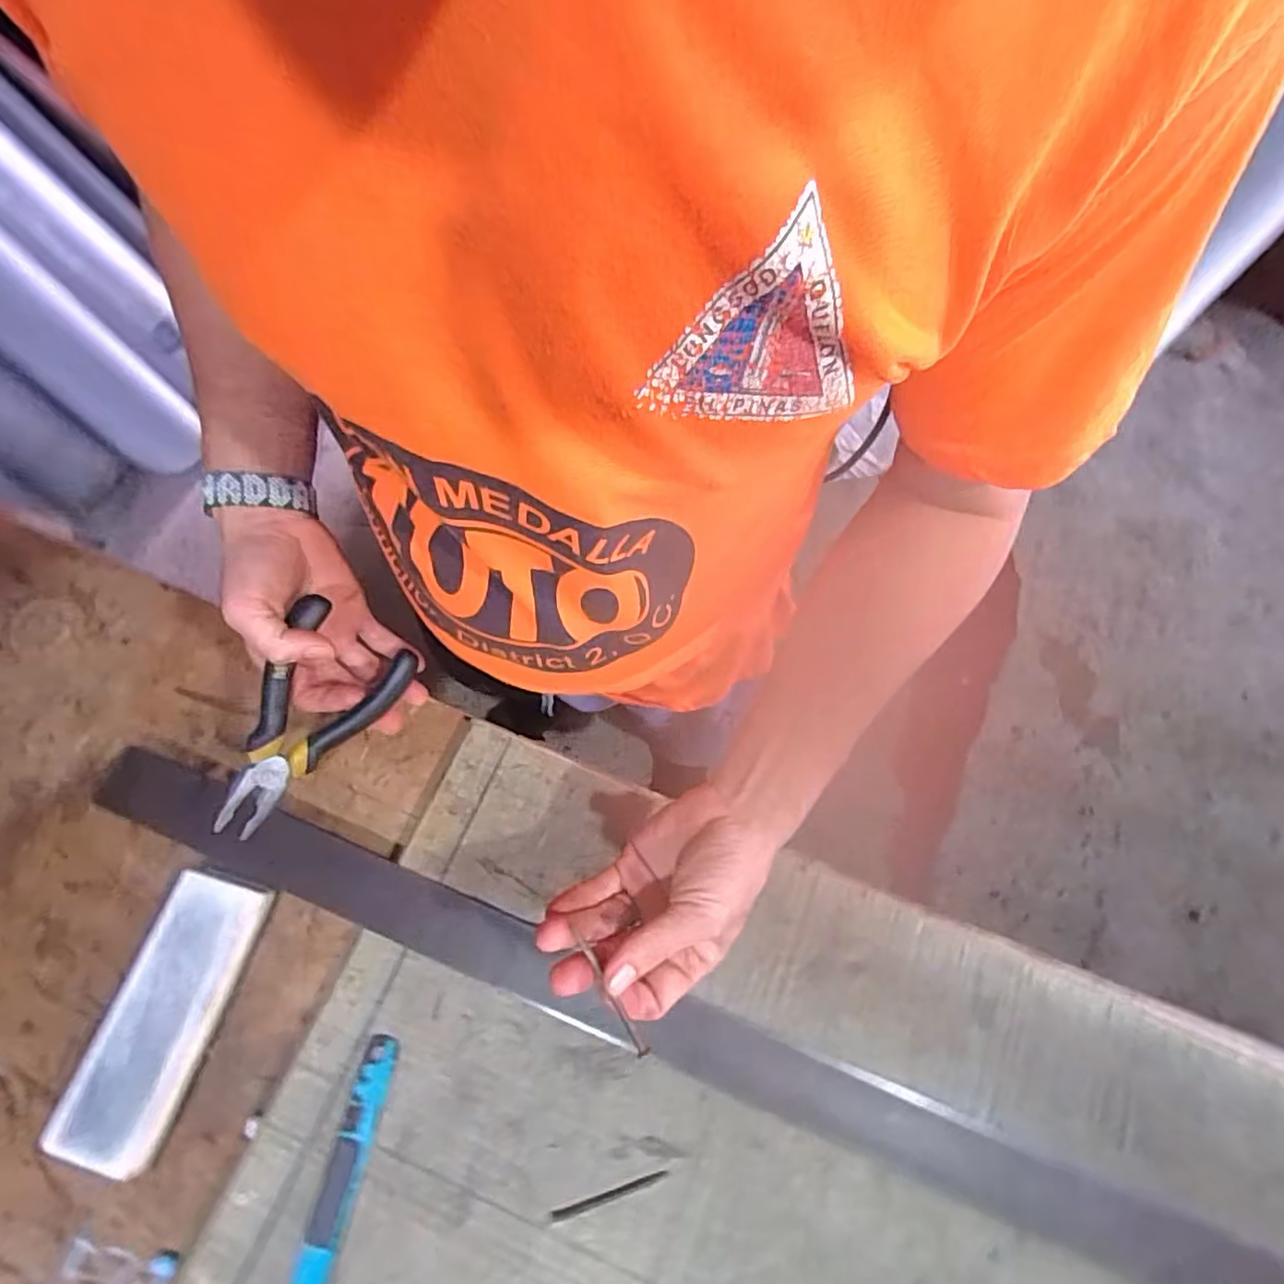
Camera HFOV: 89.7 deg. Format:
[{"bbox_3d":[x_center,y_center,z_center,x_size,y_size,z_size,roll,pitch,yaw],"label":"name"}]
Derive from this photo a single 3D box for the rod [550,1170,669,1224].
[{"bbox_3d":[-0.022,0.364,0.423,0.078,0.005,0.008,-15,71,-6],"label":"rod"}]

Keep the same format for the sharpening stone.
[{"bbox_3d":[-0.333,0.258,0.455,0.066,0.030,0.177,15,71,5],"label":"sharpening stone"}]

